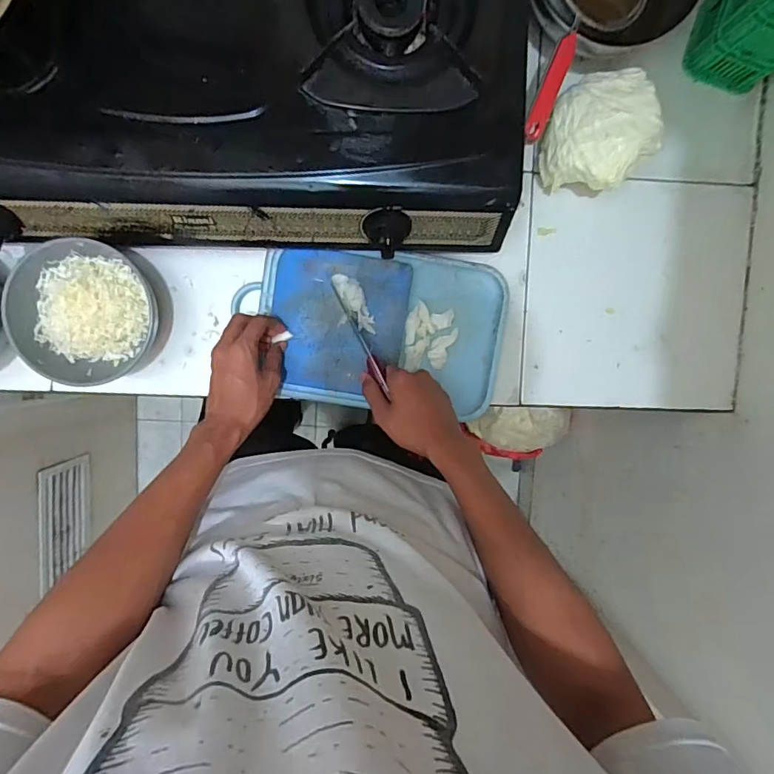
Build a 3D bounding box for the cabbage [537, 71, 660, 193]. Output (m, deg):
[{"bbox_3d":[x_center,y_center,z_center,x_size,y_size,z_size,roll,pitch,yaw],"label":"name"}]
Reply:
[{"bbox_3d":[0.244,-0.299,0.573,0.108,0.099,0.129,-6,96,-3],"label":"cabbage"}]

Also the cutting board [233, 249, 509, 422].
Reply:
[{"bbox_3d":[-0.012,-0.071,0.613,0.317,0.031,0.192,7,95,-4],"label":"cutting board"}]

